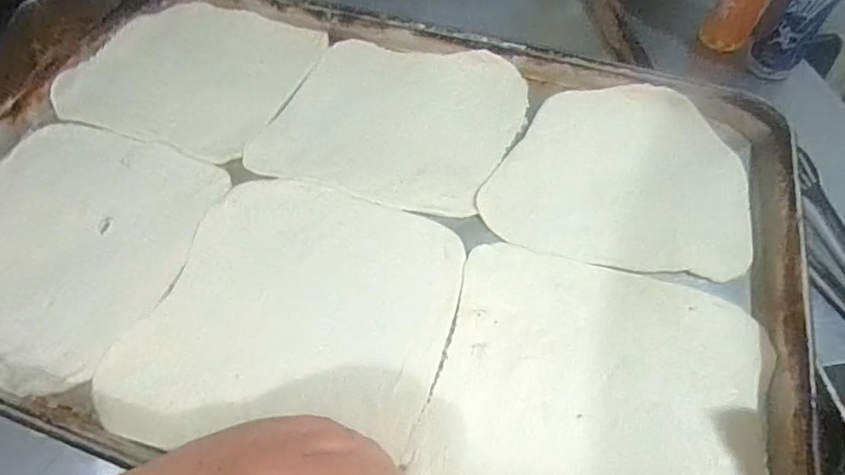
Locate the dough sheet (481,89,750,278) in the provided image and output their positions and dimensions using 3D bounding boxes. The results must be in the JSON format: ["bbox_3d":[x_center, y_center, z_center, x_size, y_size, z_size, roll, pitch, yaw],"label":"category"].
[{"bbox_3d":[0.153,-0.055,0.389,0.186,0.014,0.175,14,57,8],"label":"dough sheet"}]

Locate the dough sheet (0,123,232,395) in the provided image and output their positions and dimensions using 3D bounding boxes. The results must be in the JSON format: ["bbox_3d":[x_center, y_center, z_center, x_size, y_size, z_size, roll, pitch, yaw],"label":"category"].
[{"bbox_3d":[-0.261,-0.002,0.359,0.188,0.013,0.188,18,57,11],"label":"dough sheet"}]

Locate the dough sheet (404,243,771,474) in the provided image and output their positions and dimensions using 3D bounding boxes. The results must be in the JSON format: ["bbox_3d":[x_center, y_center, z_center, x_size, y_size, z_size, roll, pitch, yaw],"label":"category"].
[{"bbox_3d":[0.101,0.101,0.293,0.186,0.009,0.192,15,57,9],"label":"dough sheet"}]

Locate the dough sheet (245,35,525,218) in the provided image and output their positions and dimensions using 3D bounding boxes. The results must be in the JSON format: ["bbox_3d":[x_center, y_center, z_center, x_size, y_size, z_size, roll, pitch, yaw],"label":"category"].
[{"bbox_3d":[-0.022,-0.103,0.426,0.196,0.012,0.178,14,57,9],"label":"dough sheet"}]

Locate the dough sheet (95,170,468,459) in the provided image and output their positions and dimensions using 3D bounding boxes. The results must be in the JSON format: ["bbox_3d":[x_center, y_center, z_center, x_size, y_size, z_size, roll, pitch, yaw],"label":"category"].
[{"bbox_3d":[-0.080,0.049,0.327,0.190,0.009,0.189,17,57,10],"label":"dough sheet"}]

